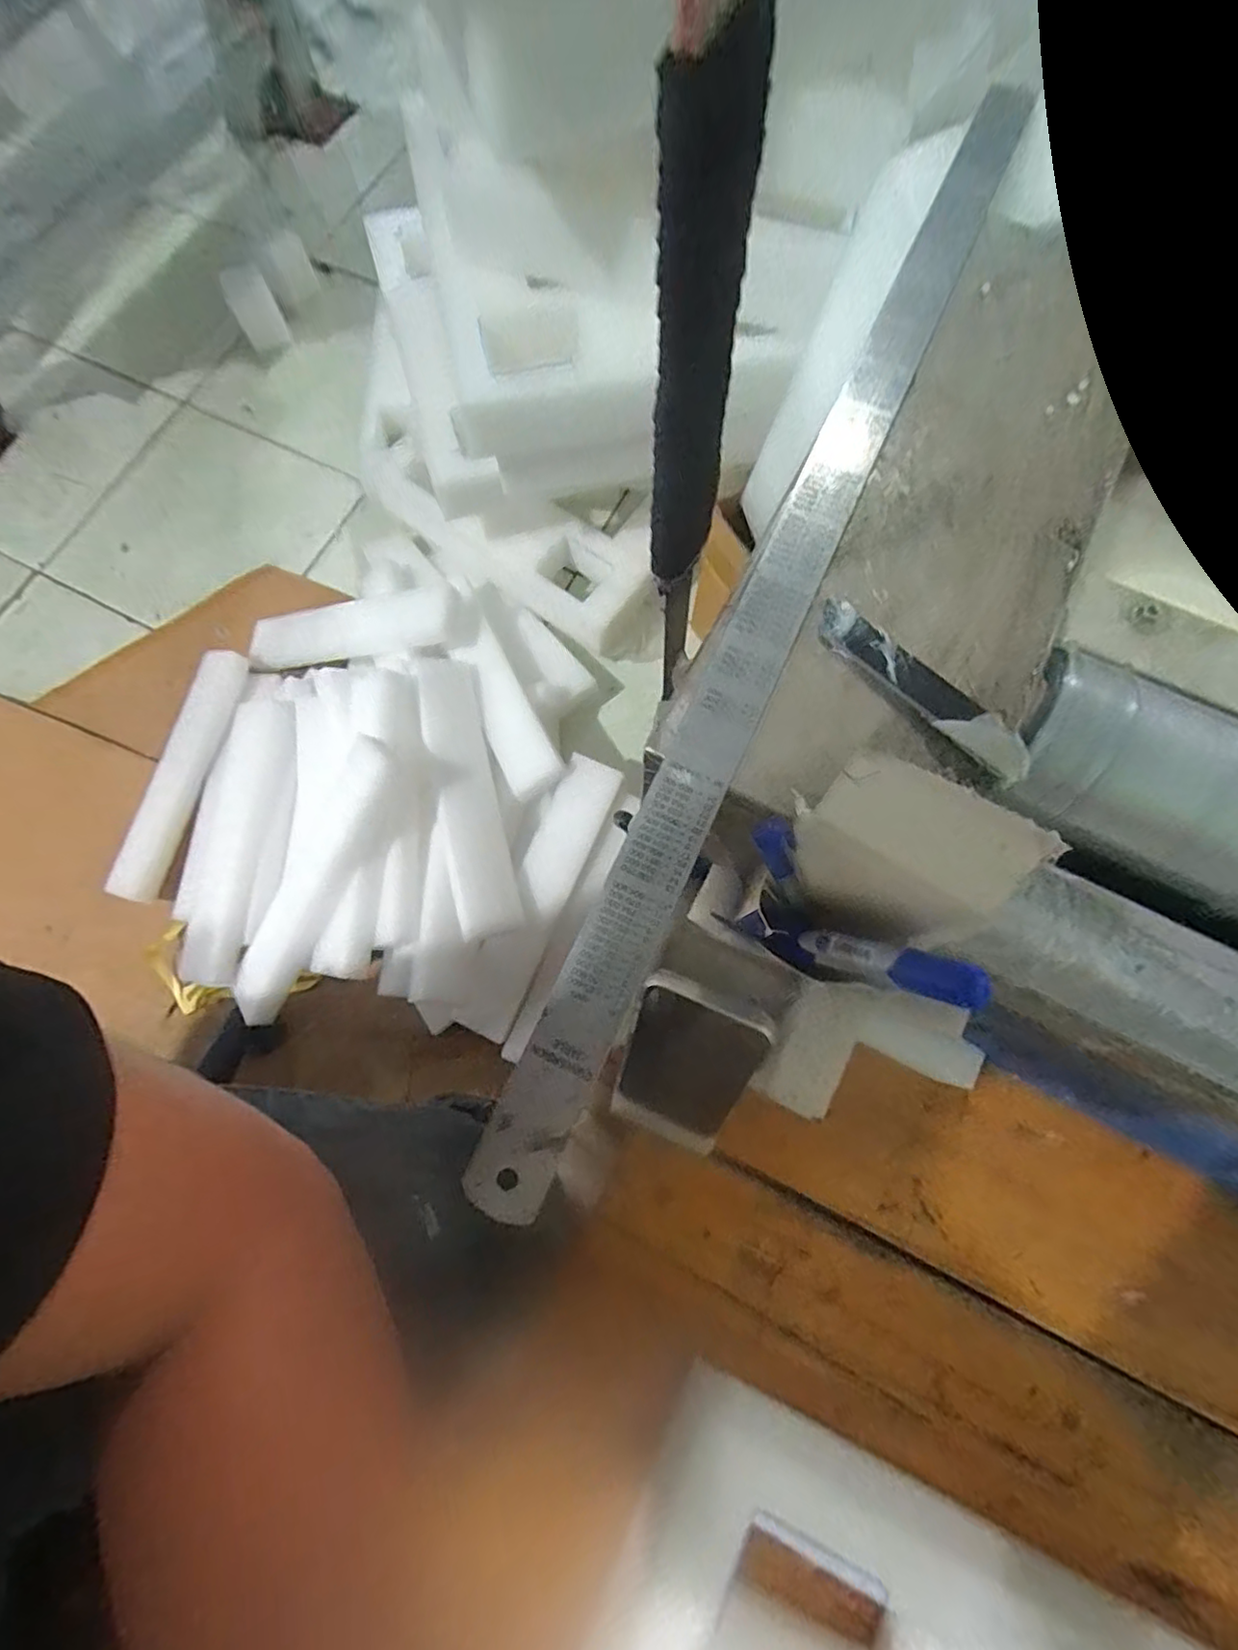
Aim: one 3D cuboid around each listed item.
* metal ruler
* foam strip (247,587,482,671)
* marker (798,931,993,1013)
[{"bbox_3d":[0.081,-0.126,0.270,0.030,0.007,0.579,25,78,2],"label":"metal ruler"},{"bbox_3d":[-0.372,-0.281,0.884,0.367,0.034,0.092,-2,74,17],"label":"foam strip"},{"bbox_3d":[0.106,0.056,0.248,0.010,0.084,0.015,36,76,-23],"label":"marker"}]

